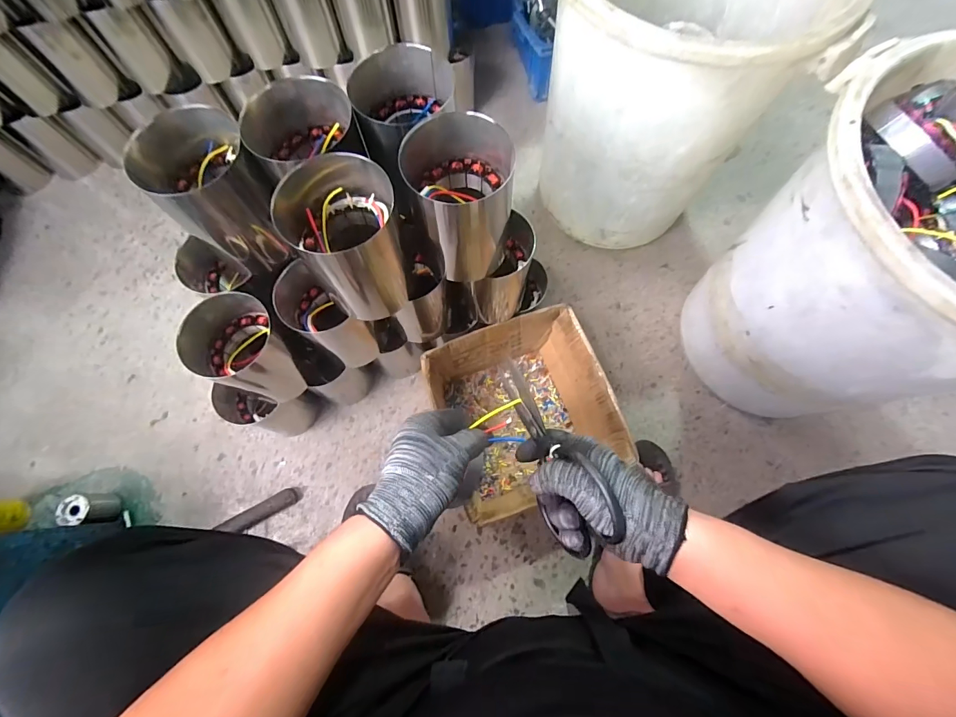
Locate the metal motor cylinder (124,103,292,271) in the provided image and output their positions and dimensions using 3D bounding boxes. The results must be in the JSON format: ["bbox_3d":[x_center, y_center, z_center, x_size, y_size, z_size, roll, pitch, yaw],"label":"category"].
[{"bbox_3d":[-0.322,-0.204,0.515,0.113,0.162,0.103,0,72,0],"label":"metal motor cylinder"}]

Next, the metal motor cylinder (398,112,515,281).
[{"bbox_3d":[-0.020,-0.192,0.513,0.111,0.179,0.106,-6,72,-2],"label":"metal motor cylinder"}]

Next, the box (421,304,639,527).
[{"bbox_3d":[0.079,0.094,0.746,0.284,0.148,0.295,-21,73,-6],"label":"box"}]

